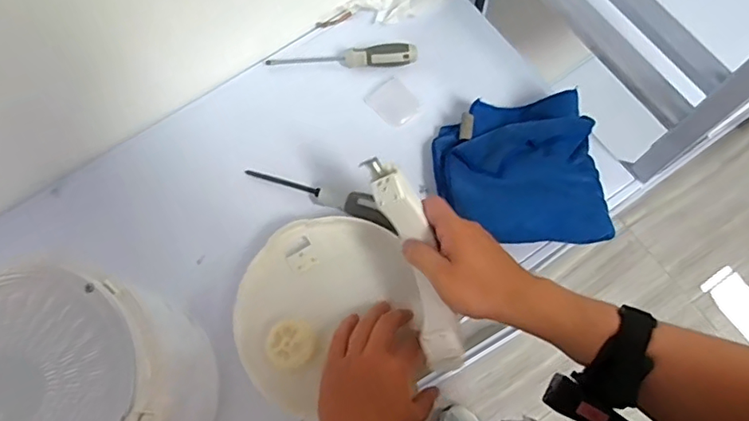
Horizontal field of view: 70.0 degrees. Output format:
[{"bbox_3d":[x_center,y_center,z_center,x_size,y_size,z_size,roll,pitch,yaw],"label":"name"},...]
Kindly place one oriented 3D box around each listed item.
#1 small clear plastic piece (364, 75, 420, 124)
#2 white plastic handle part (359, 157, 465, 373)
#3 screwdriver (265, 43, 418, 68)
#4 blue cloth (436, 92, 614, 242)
[{"bbox_3d":[0.024,-0.134,0.663,0.049,0.004,0.057,-43,82,-9],"label":"small clear plastic piece"},{"bbox_3d":[0.041,0.046,0.487,0.039,0.029,0.197,-19,82,-4],"label":"white plastic handle part"},{"bbox_3d":[-0.041,-0.192,0.669,0.186,0.023,0.023,-1,72,1],"label":"screwdriver"},{"bbox_3d":[0.160,-0.045,0.599,0.181,0.052,0.165,0,72,2],"label":"blue cloth"}]

